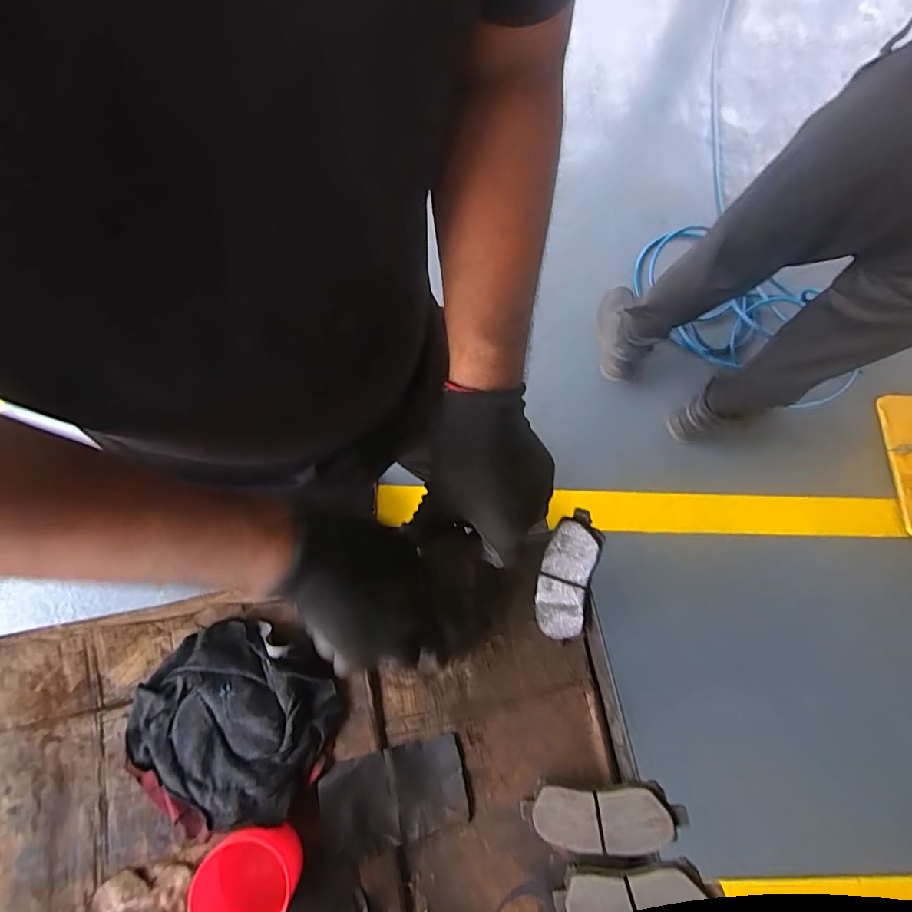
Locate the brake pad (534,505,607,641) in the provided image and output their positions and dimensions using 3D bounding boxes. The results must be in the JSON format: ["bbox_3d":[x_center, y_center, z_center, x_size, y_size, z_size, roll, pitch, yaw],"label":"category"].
[{"bbox_3d":[0.095,0.102,0.431,0.045,0.011,0.112,16,104,28],"label":"brake pad"}]

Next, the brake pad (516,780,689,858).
[{"bbox_3d":[0.113,0.282,0.396,0.122,0.015,0.046,-12,76,19],"label":"brake pad"}]

